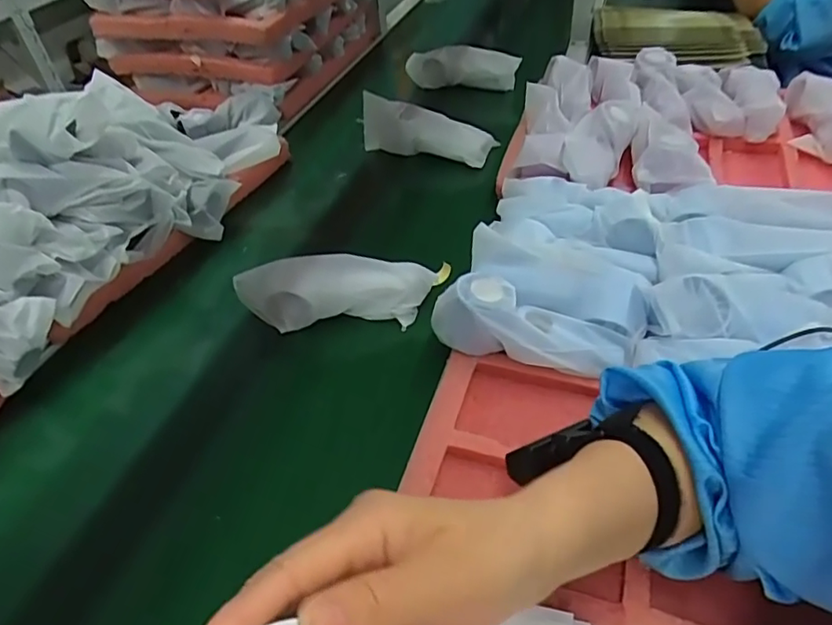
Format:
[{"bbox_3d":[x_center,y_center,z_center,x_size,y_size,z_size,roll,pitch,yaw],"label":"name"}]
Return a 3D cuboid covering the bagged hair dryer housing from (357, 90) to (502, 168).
[{"bbox_3d":[0.012,-0.260,0.811,0.193,0.089,0.044,14,47,21],"label":"bagged hair dryer housing"}]

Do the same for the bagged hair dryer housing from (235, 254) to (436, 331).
[{"bbox_3d":[-0.080,-0.021,0.577,0.185,0.054,0.057,-1,44,7],"label":"bagged hair dryer housing"}]

